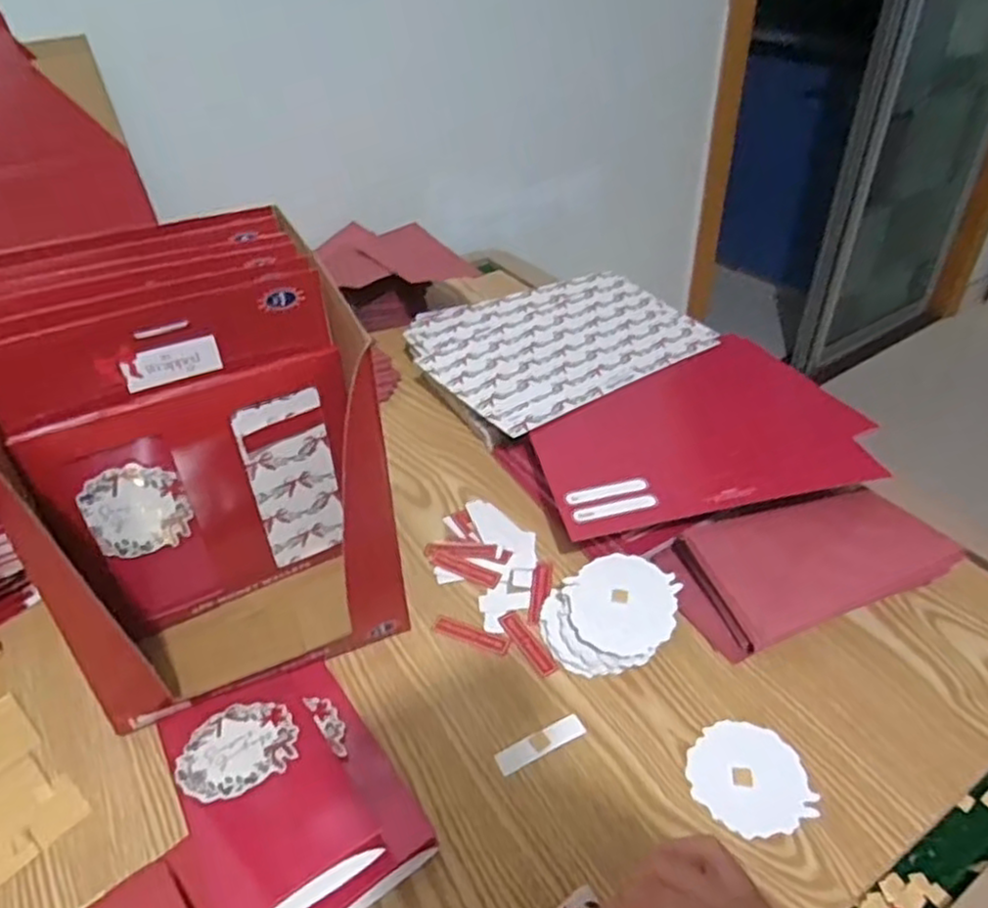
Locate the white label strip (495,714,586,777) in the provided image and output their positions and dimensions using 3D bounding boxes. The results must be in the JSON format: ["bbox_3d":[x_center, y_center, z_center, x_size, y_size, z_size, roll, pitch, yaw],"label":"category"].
[{"bbox_3d":[0.029,0.181,0.448,0.058,0.004,0.015,-21,54,-19],"label":"white label strip"}]

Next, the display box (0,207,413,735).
[{"bbox_3d":[-0.196,0.002,0.493,0.199,0.238,0.227,-16,40,-16],"label":"display box"}]

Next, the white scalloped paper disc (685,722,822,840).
[{"bbox_3d":[0.152,0.192,0.427,0.067,0.004,0.068,-2,40,1],"label":"white scalloped paper disc"}]

